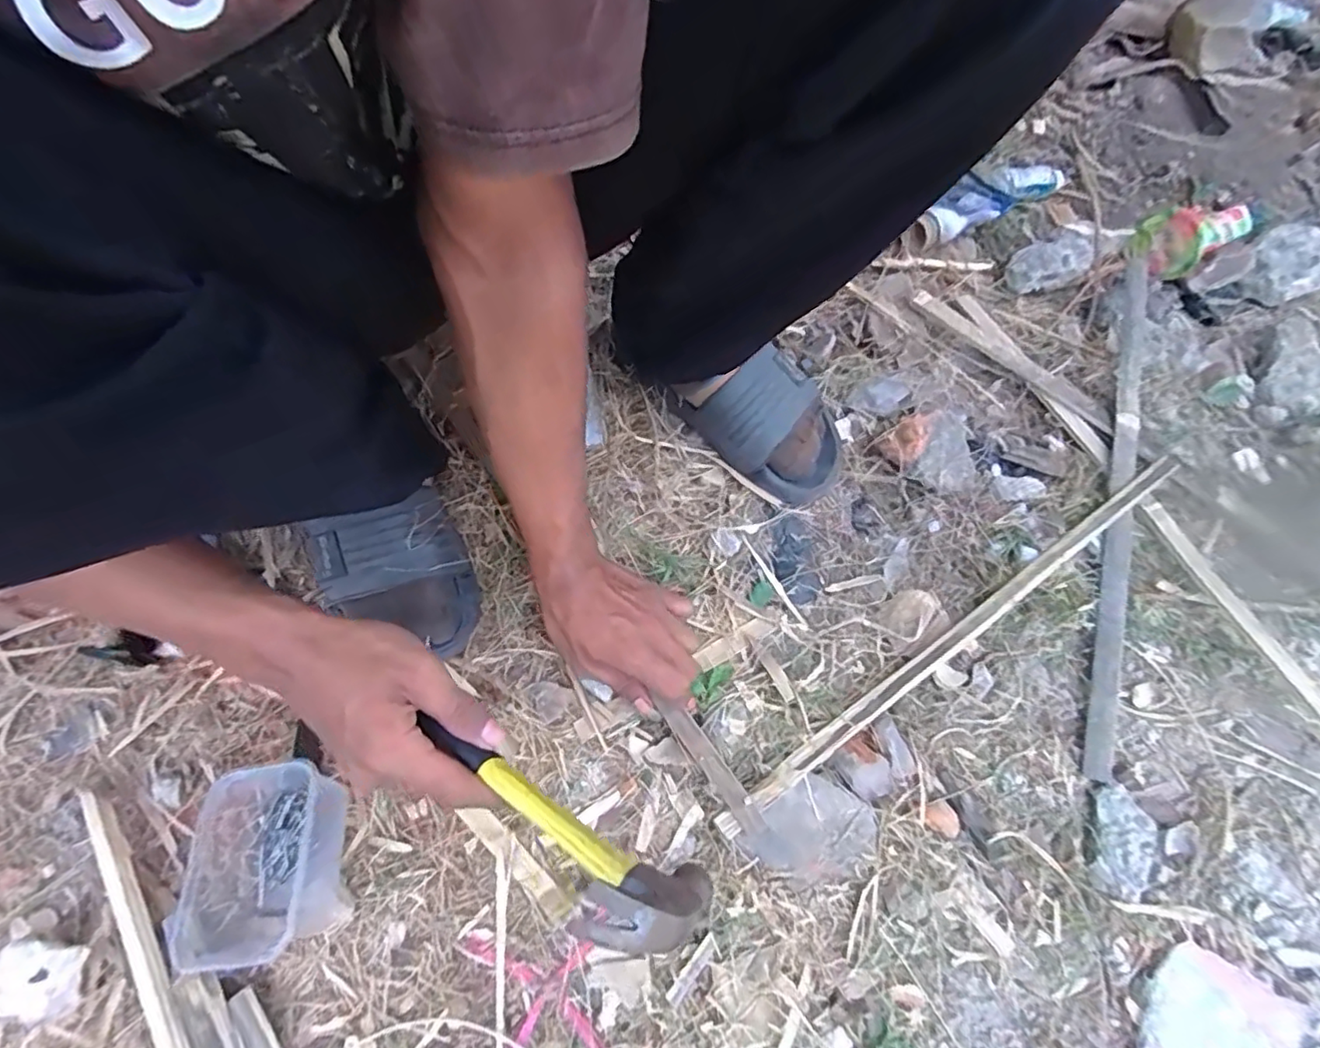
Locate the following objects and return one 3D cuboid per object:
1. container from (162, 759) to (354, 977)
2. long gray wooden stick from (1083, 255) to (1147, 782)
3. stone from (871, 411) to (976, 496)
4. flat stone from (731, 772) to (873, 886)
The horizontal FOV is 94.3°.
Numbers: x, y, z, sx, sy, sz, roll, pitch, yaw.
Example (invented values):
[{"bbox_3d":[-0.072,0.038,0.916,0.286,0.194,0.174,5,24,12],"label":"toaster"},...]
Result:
[{"bbox_3d":[-0.261,0.217,0.393,0.107,0.045,0.113,-10,65,-5],"label":"container"},{"bbox_3d":[0.420,-0.043,0.550,0.033,0.019,0.531,19,68,5],"label":"long gray wooden stick"},{"bbox_3d":[0.254,-0.065,0.560,0.078,0.029,0.077,1,68,-2],"label":"stone"},{"bbox_3d":[0.107,0.216,0.428,0.086,0.017,0.064,-33,73,-15],"label":"flat stone"}]

